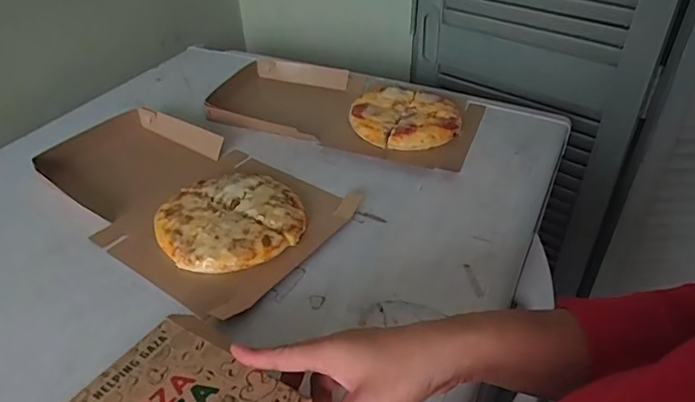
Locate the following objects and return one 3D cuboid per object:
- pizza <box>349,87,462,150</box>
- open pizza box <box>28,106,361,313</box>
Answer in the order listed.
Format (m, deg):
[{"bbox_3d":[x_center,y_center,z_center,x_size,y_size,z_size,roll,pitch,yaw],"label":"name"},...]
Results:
[{"bbox_3d":[0.076,-0.113,0.702,0.142,0.019,0.124,26,46,31],"label":"pizza"},{"bbox_3d":[-0.192,-0.016,0.591,0.360,0.030,0.199,23,45,28],"label":"open pizza box"}]

